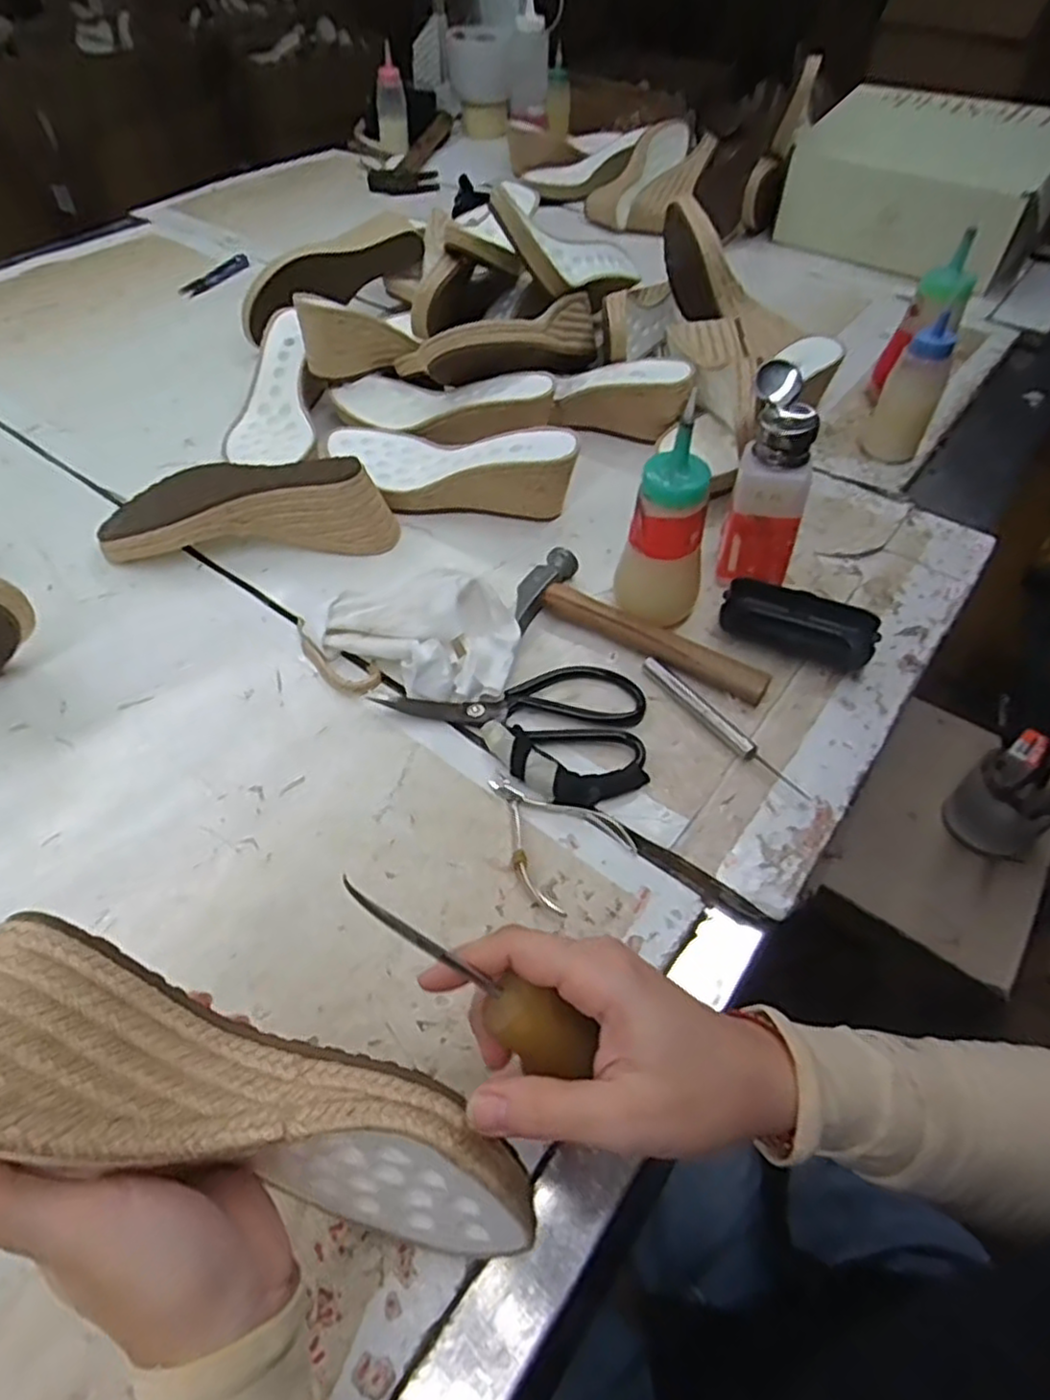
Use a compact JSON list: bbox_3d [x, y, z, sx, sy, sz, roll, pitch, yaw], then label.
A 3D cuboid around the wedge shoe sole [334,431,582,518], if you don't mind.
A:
[{"bbox_3d":[-0.071,-0.212,0.634,0.233,0.075,0.079,14,52,10],"label":"wedge shoe sole"}]

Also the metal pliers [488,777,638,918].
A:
[{"bbox_3d":[0.013,0.080,0.447,0.073,0.009,0.095,-34,59,-26],"label":"metal pliers"}]

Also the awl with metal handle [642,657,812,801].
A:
[{"bbox_3d":[0.136,0.017,0.492,0.014,0.012,0.144,-33,58,-25],"label":"awl with metal handle"}]

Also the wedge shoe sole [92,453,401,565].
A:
[{"bbox_3d":[-0.232,-0.166,0.602,0.233,0.066,0.078,-3,51,-4],"label":"wedge shoe sole"}]

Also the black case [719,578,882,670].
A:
[{"bbox_3d":[0.208,-0.058,0.542,0.109,0.032,0.050,22,53,16],"label":"black case"}]

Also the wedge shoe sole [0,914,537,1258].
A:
[{"bbox_3d":[-0.098,0.148,0.251,0.231,0.076,0.065,38,45,-27],"label":"wedge shoe sole"}]

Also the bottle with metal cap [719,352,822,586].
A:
[{"bbox_3d":[0.179,-0.161,0.528,0.042,0.145,0.070,-3,51,-4],"label":"bottle with metal cap"}]

